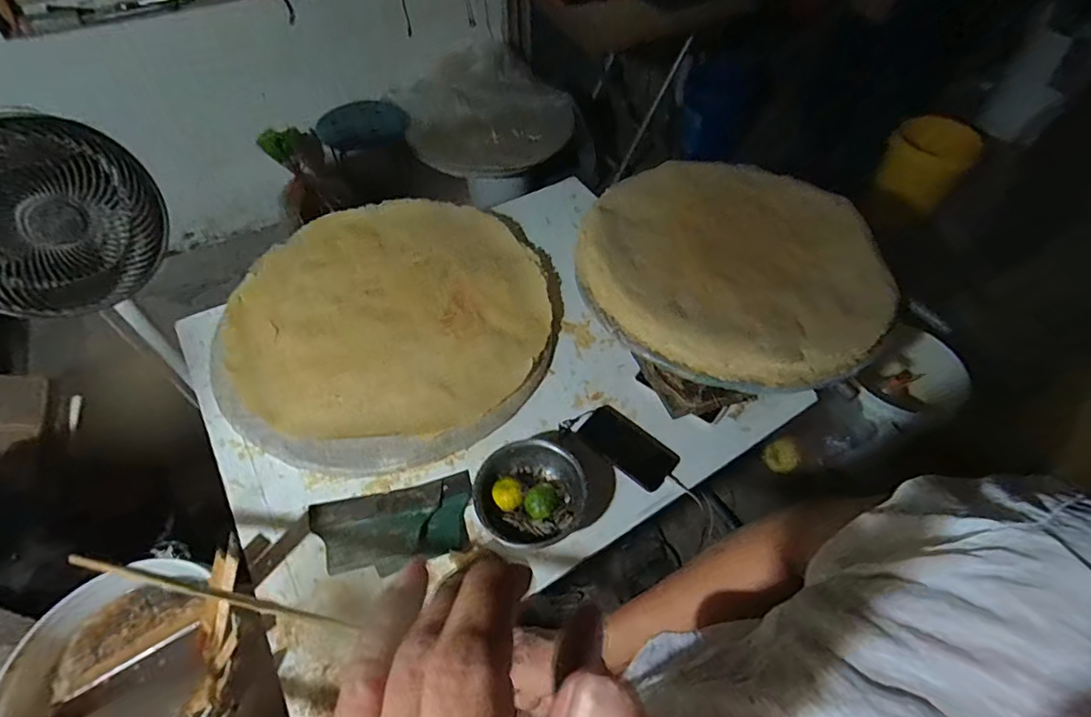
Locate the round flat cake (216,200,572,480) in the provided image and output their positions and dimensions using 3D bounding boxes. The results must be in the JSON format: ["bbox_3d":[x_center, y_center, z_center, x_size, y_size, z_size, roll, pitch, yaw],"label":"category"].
[{"bbox_3d":[-0.292,-0.085,1.022,0.601,0.039,0.633,1,53,-1],"label":"round flat cake"}]

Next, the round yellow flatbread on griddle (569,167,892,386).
[{"bbox_3d":[0.379,-0.196,1.065,0.586,0.104,0.534,1,53,-1],"label":"round yellow flatbread on griddle"}]

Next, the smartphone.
[{"bbox_3d":[0.141,0.144,0.879,0.156,0.013,0.092,39,55,16],"label":"smartphone"}]

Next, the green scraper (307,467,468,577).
[{"bbox_3d":[-0.228,0.246,0.779,0.234,0.032,0.133,-11,54,-10],"label":"green scraper"}]

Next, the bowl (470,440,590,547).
[{"bbox_3d":[-0.024,0.203,0.792,0.159,0.052,0.157,1,53,-1],"label":"bowl"}]

